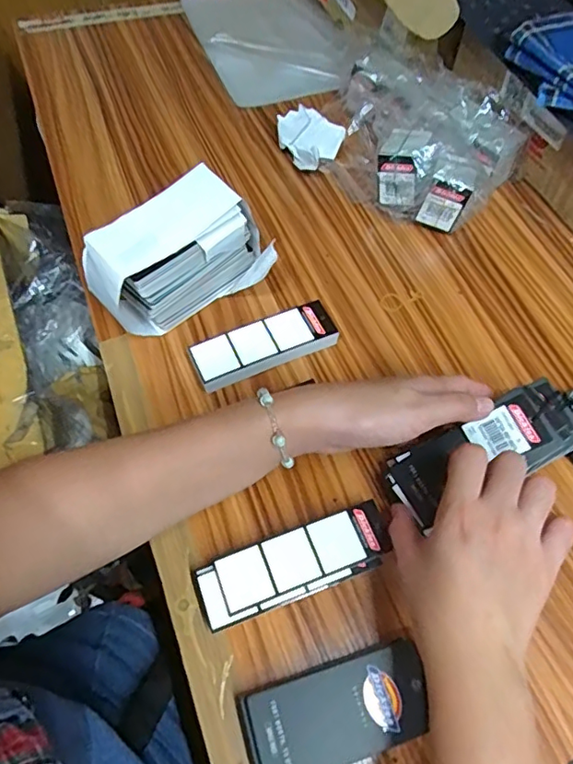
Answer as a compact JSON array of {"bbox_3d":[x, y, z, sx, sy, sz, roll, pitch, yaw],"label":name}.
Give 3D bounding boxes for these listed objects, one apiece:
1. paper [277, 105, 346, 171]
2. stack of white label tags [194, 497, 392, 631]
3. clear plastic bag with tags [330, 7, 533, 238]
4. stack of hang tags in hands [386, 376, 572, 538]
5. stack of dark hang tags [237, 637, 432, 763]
[{"bbox_3d":[0.023,-0.253,0.573,0.050,0.043,0.061,-38,69,-21],"label":"paper"},{"bbox_3d":[0.007,0.125,0.375,0.131,0.021,0.044,-18,63,-12],"label":"stack of white label tags"},{"bbox_3d":[0.132,-0.268,0.567,0.207,0.082,0.180,38,66,18],"label":"clear plastic bag with tags"},{"bbox_3d":[0.136,0.049,0.382,0.129,0.014,0.053,-30,63,10],"label":"stack of hang tags in hands"},{"bbox_3d":[0.030,0.200,0.333,0.109,0.026,0.051,-14,62,-10],"label":"stack of dark hang tags"}]

